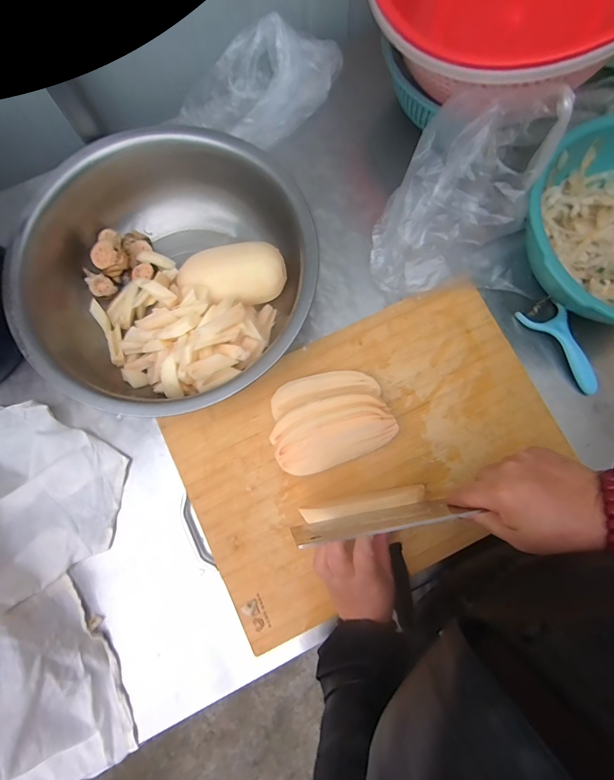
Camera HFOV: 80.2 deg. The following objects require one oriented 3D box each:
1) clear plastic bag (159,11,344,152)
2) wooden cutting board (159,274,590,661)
[{"bbox_3d":[-0.073,-0.481,0.571,0.182,0.063,0.240,29,80,6],"label":"clear plastic bag"},{"bbox_3d":[0.080,0.077,0.482,0.467,0.035,0.313,-27,80,-5],"label":"wooden cutting board"}]

